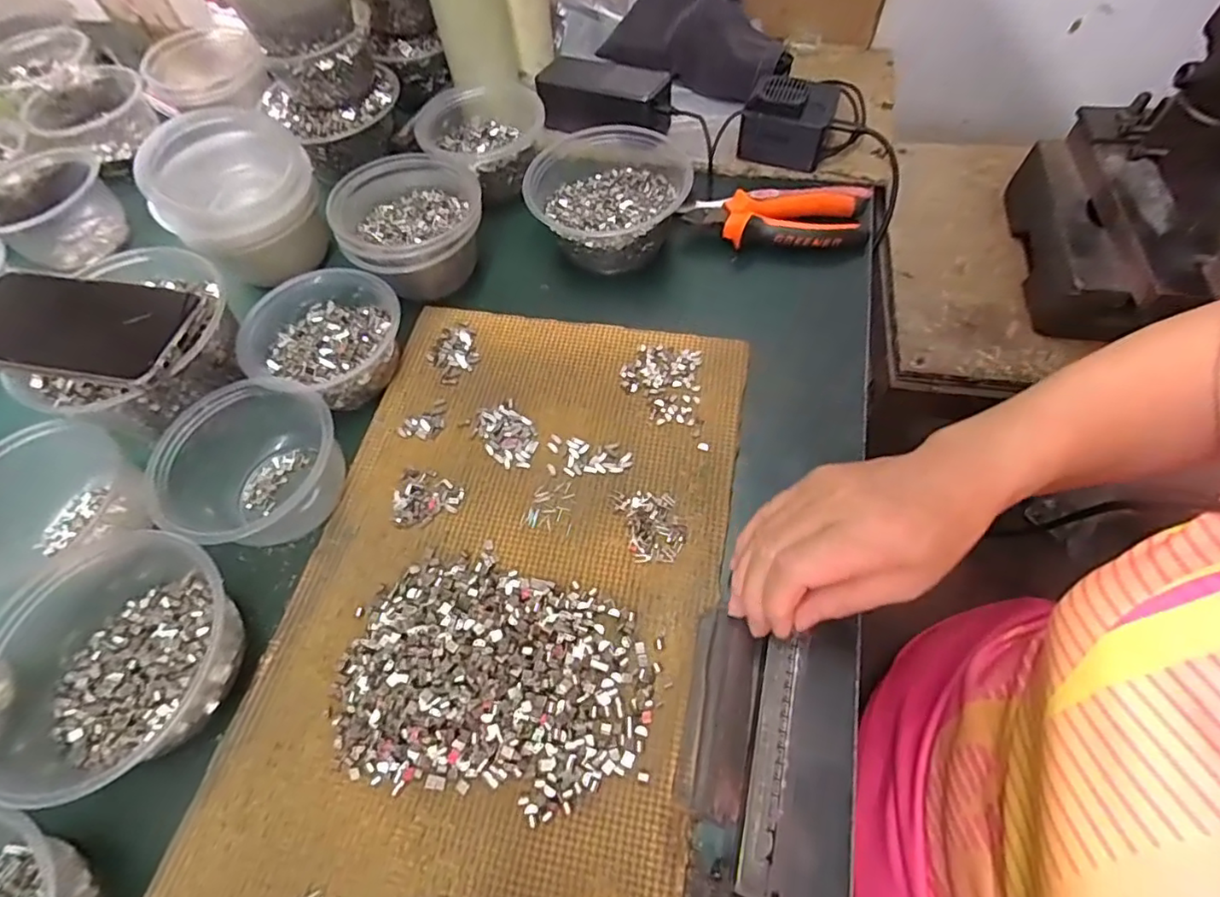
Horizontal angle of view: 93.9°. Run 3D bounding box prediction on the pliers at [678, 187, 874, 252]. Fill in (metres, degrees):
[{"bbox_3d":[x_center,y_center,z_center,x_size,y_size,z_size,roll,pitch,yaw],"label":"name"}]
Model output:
[{"bbox_3d":[0.146,-0.206,0.499,0.158,0.024,0.074,2,61,6],"label":"pliers"}]

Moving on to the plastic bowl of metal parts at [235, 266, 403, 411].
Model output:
[{"bbox_3d":[-0.216,-0.084,0.437,0.103,0.053,0.102,-2,60,4],"label":"plastic bowl of metal parts"}]

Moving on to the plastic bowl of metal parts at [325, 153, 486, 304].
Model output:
[{"bbox_3d":[-0.160,-0.184,0.477,0.109,0.071,0.108,-2,60,4],"label":"plastic bowl of metal parts"}]

